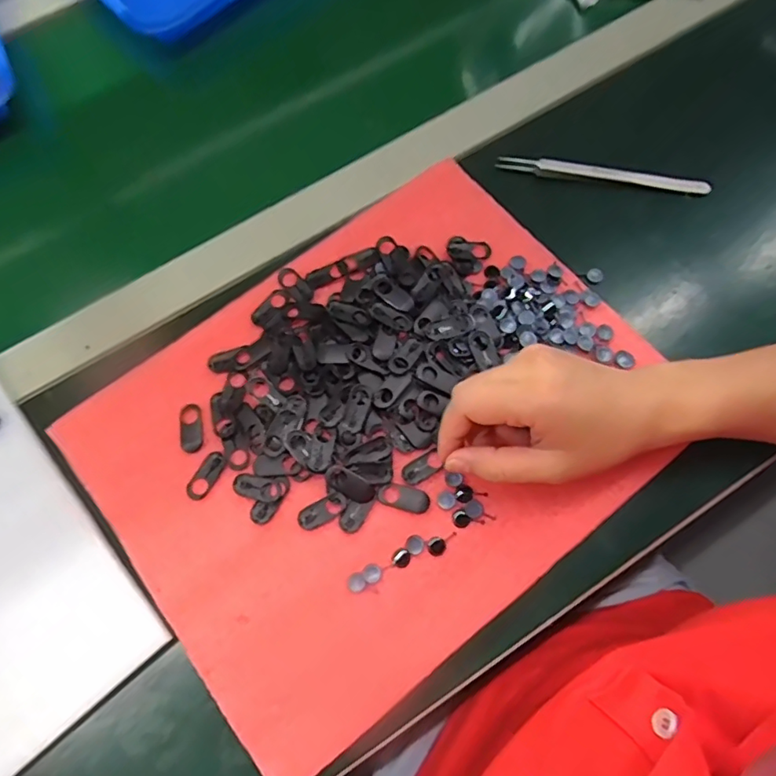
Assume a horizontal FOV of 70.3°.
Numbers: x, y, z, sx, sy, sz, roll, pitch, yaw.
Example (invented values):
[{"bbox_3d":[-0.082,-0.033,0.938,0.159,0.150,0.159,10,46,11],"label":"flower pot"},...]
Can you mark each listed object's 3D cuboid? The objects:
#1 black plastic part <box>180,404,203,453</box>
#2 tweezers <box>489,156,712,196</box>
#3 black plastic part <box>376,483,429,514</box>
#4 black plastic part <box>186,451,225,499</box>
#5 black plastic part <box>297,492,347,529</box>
[{"bbox_3d":[-0.126,0.025,0.353,0.015,0.004,0.032,-8,71,-1],"label":"black plastic part"},{"bbox_3d":[0.161,-0.159,0.411,0.153,0.015,0.011,9,72,5],"label":"tweezers"},{"bbox_3d":[0.010,0.066,0.335,0.031,0.004,0.013,15,72,7],"label":"black plastic part"},{"bbox_3d":[-0.114,0.054,0.344,0.014,0.004,0.031,28,74,11],"label":"black plastic part"},{"bbox_3d":[-0.040,0.074,0.334,0.031,0.004,0.013,-28,73,-7],"label":"black plastic part"}]

